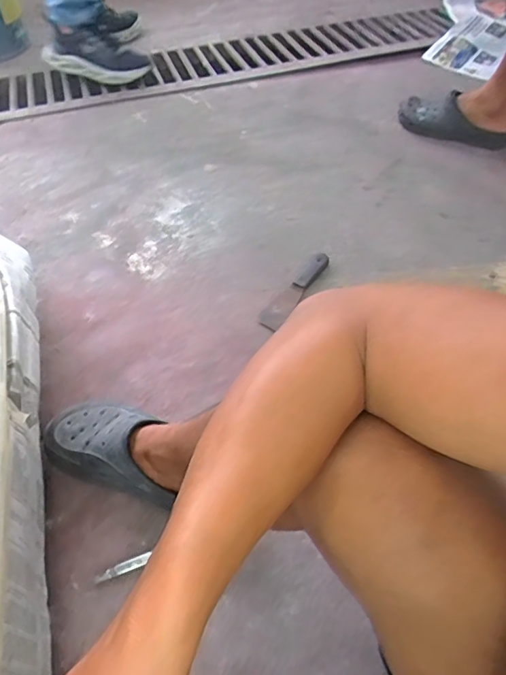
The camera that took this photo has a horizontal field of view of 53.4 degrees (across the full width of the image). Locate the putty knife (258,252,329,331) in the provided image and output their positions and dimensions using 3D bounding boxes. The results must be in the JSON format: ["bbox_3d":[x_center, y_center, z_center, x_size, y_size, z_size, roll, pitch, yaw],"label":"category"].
[{"bbox_3d":[0.079,-0.090,0.910,0.043,0.012,0.198,30,61,22],"label":"putty knife"}]

